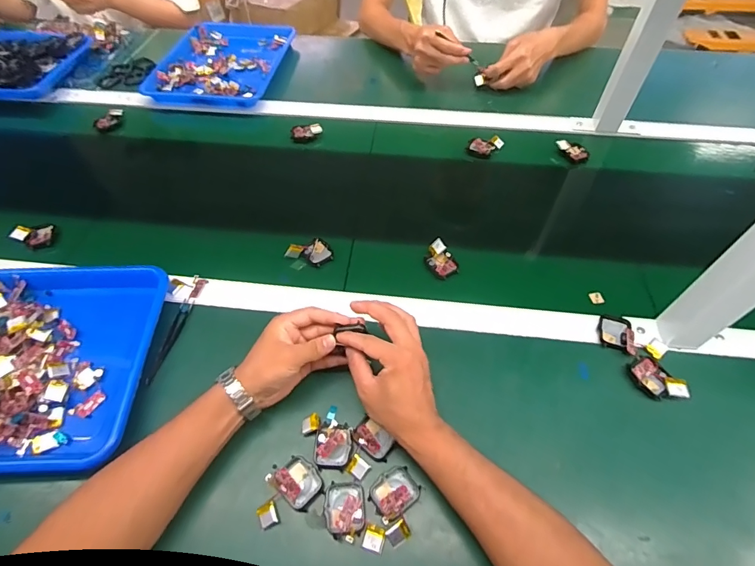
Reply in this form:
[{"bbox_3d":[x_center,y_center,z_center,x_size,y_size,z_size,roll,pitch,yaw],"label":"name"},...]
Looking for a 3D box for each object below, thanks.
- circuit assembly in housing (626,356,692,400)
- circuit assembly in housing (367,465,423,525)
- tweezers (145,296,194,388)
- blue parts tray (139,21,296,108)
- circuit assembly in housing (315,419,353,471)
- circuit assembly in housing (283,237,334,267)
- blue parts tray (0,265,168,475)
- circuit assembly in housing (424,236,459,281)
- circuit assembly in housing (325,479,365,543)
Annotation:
[{"bbox_3d":[0.321,0.111,0.477,0.037,0.015,0.058,-29,60,-19],"label":"circuit assembly in housing"},{"bbox_3d":[0.017,0.210,0.418,0.047,0.012,0.040,-33,61,-21],"label":"circuit assembly in housing"},{"bbox_3d":[-0.260,0.071,0.527,0.015,0.009,0.118,5,55,4],"label":"tweezers"},{"bbox_3d":[-0.330,-0.488,0.914,0.255,0.032,0.329,4,55,3],"label":"blue parts tray"},{"bbox_3d":[-0.046,0.173,0.445,0.037,0.011,0.044,3,55,3],"label":"circuit assembly in housing"},{"bbox_3d":[-0.095,-0.047,0.603,0.063,0.018,0.042,13,56,10],"label":"circuit assembly in housing"},{"bbox_3d":[-0.437,0.086,0.487,0.332,0.042,0.257,-3,55,-2],"label":"blue parts tray"},{"bbox_3d":[0.089,-0.034,0.585,0.036,0.025,0.051,-23,58,-15],"label":"circuit assembly in housing"},{"bbox_3d":[-0.031,0.223,0.409,0.039,0.010,0.051,-5,55,-3],"label":"circuit assembly in housing"}]

